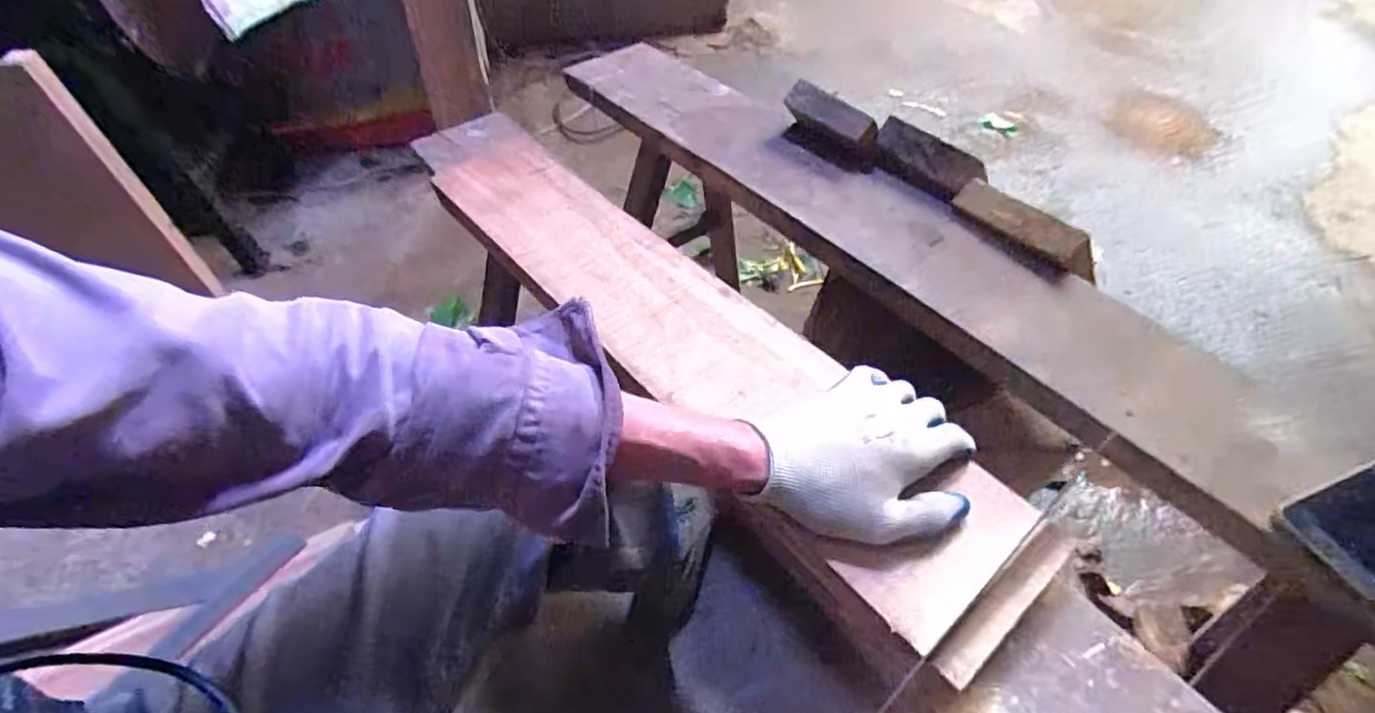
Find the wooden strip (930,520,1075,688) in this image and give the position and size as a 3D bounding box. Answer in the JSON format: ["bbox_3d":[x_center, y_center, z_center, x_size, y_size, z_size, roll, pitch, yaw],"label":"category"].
[{"bbox_3d":[0.194,0.145,0.386,0.129,0.011,0.021,-33,55,-25],"label":"wooden strip"}]

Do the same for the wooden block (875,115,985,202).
[{"bbox_3d":[0.268,-0.221,0.726,0.052,0.048,0.121,-31,54,-24],"label":"wooden block"}]

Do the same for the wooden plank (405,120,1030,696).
[{"bbox_3d":[-0.073,-0.074,0.603,0.146,0.037,0.778,-30,52,-24],"label":"wooden plank"}]

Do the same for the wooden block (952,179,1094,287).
[{"bbox_3d":[0.349,-0.135,0.661,0.036,0.029,0.150,-32,54,-25],"label":"wooden block"}]

